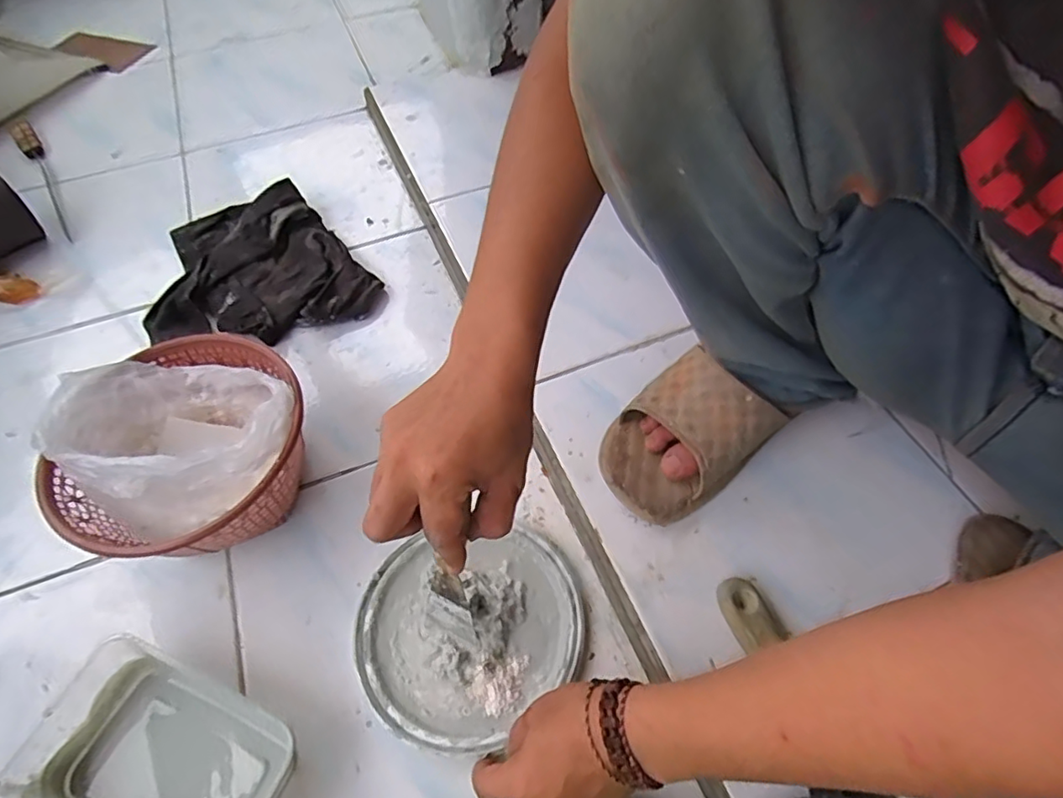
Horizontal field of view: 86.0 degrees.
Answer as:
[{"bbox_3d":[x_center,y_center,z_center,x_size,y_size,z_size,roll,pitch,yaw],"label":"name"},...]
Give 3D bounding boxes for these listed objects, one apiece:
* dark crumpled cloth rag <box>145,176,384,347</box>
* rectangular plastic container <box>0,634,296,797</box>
[{"bbox_3d":[-0.321,-0.161,0.666,0.243,0.040,0.242,-18,58,-12],"label":"dark crumpled cloth rag"},{"bbox_3d":[-0.255,0.253,0.391,0.159,0.050,0.115,19,58,13],"label":"rectangular plastic container"}]

